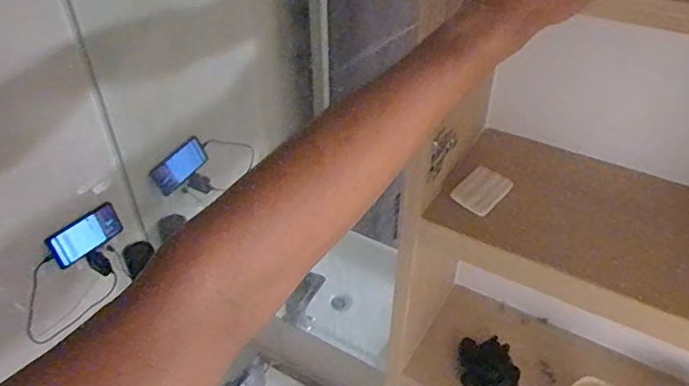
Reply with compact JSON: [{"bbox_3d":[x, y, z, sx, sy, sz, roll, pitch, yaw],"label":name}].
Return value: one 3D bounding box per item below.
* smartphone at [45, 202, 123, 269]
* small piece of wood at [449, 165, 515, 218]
[{"bbox_3d":[-0.598,0.097,1.266,0.015,0.090,0.166,25,46,27],"label":"smartphone"},{"bbox_3d":[0.155,-0.004,0.615,0.046,0.005,0.076,36,50,19],"label":"small piece of wood"}]

